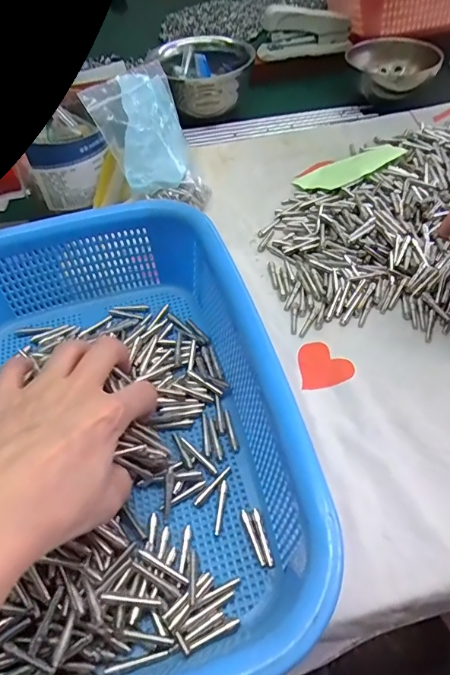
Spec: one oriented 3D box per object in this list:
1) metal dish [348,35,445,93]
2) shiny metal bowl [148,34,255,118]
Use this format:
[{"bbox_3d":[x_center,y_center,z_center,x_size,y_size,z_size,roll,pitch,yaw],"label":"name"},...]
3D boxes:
[{"bbox_3d":[0.201,-0.323,0.527,0.106,0.045,0.098,18,55,17],"label":"metal dish"},{"bbox_3d":[-0.025,-0.312,0.525,0.109,0.066,0.099,29,59,24],"label":"shiny metal bowl"}]

